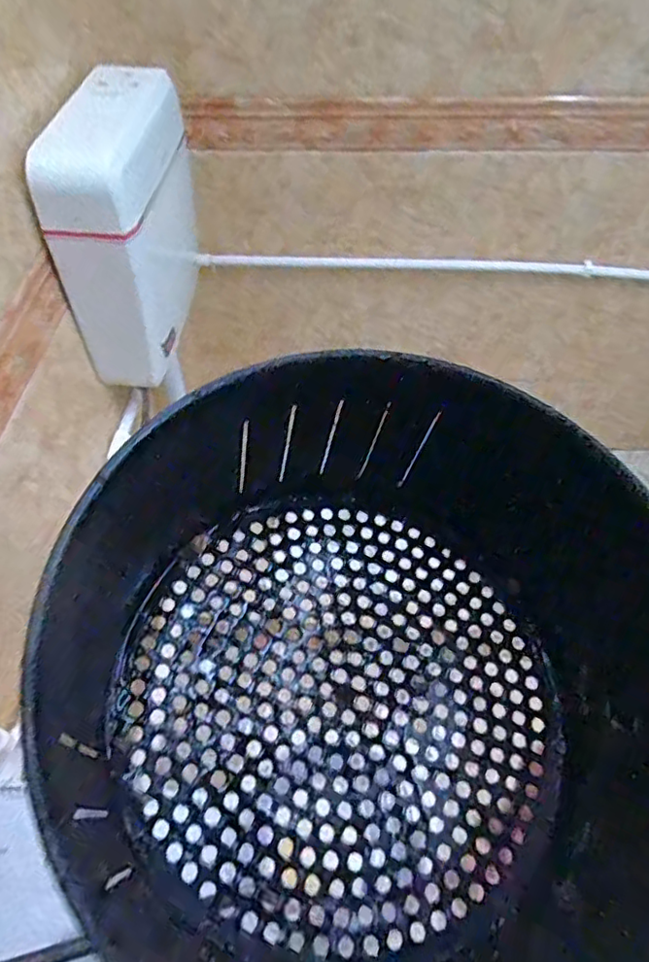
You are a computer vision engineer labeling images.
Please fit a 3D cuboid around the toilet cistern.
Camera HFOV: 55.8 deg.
[{"bbox_3d":[-0.286,-0.378,0.928,0.125,0.347,0.316,3,52,2],"label":"toilet cistern"}]

